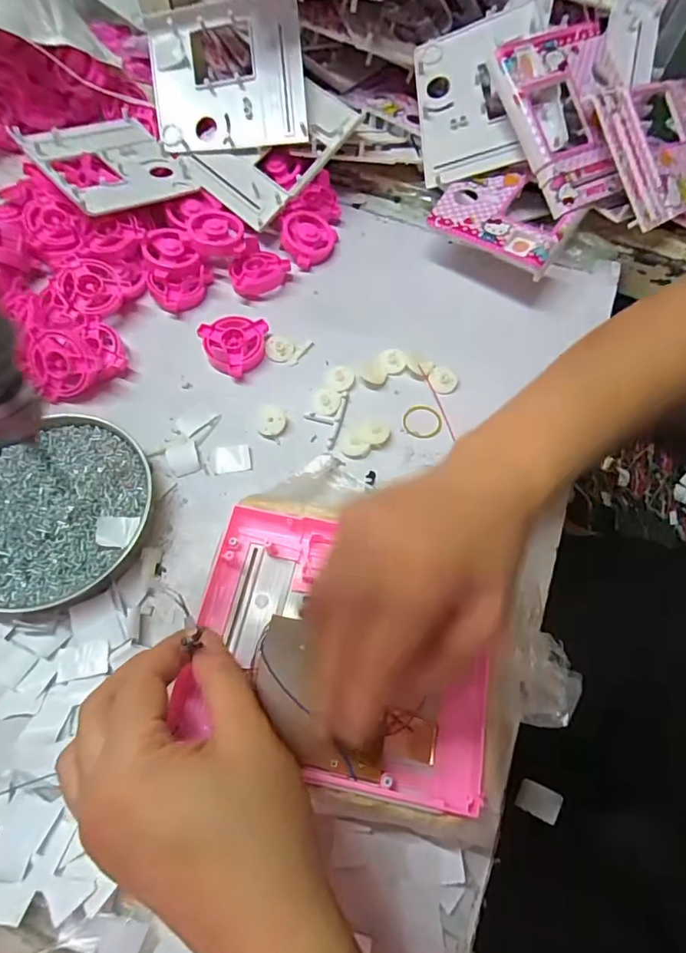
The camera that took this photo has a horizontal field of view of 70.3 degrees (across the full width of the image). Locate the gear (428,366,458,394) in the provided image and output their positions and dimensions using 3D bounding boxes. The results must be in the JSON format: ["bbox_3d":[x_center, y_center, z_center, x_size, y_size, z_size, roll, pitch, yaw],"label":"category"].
[{"bbox_3d":[0.081,-0.079,0.395,0.024,0.007,0.022,15,65,6],"label":"gear"}]

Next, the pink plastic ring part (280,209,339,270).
[{"bbox_3d":[-0.032,-0.222,0.450,0.043,0.021,0.053,23,66,10],"label":"pink plastic ring part"}]

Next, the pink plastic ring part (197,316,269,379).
[{"bbox_3d":[-0.090,-0.106,0.397,0.052,0.019,0.050,0,64,-2],"label":"pink plastic ring part"}]

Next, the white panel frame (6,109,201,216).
[{"bbox_3d":[-0.210,-0.285,0.439,0.115,0.011,0.144,-33,68,-28],"label":"white panel frame"}]

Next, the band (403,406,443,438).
[{"bbox_3d":[0.062,-0.043,0.376,0.030,0.004,0.028,2,64,-1],"label":"band"}]

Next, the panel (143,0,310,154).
[{"bbox_3d":[-0.107,-0.366,0.448,0.144,0.018,0.121,-1,99,8],"label":"panel"}]

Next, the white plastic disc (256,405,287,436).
[{"bbox_3d":[-0.055,-0.044,0.373,0.022,0.005,0.025,-5,64,-4],"label":"white plastic disc"}]

